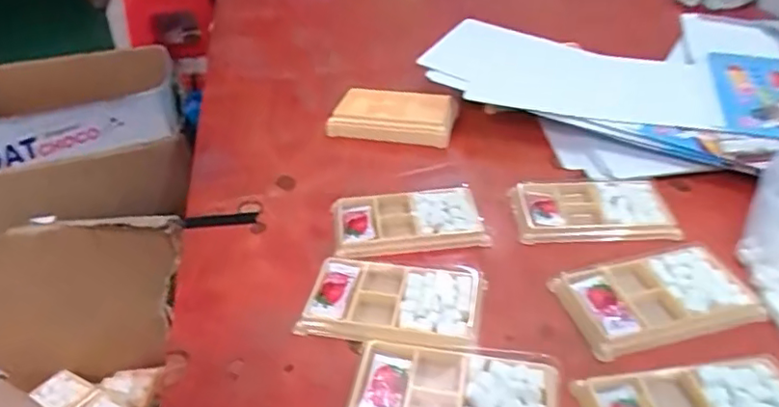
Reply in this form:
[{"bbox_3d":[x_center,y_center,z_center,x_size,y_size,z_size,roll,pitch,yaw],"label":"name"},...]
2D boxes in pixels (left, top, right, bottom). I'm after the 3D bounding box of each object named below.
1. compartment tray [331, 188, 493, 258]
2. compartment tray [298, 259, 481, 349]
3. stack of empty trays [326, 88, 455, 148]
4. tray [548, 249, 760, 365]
[{"bbox_3d":[0.016,0.015,0.521,0.130,0.013,0.077,-7,37,-5],"label":"compartment tray"},{"bbox_3d":[0.003,0.074,0.443,0.129,0.013,0.080,6,37,12],"label":"compartment tray"},{"bbox_3d":[0.004,-0.103,0.674,0.139,0.027,0.085,7,38,13],"label":"stack of empty trays"},{"bbox_3d":[0.202,0.067,0.435,0.133,0.013,0.081,-9,37,-8],"label":"tray"}]

